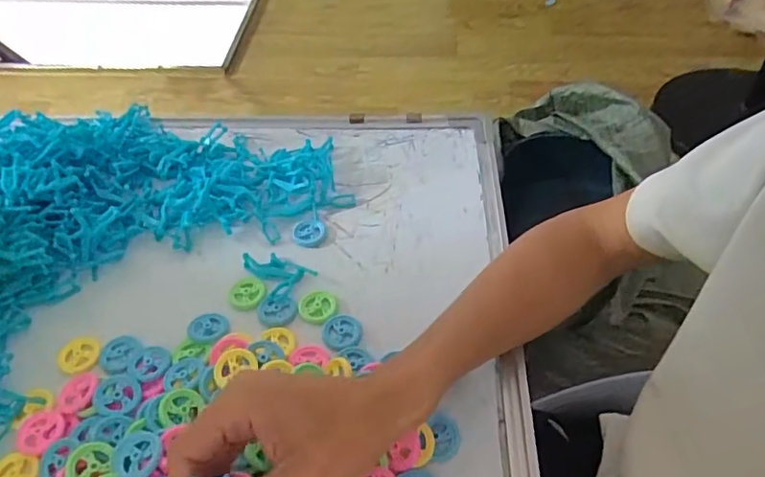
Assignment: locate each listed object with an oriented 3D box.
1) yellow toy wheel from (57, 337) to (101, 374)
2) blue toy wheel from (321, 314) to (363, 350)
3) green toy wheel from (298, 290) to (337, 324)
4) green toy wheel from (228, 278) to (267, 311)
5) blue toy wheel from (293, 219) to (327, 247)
[{"bbox_3d":[-0.224,0.086,0.409,0.027,0.006,0.028,-1,47,1],"label":"yellow toy wheel"},{"bbox_3d":[-0.031,0.069,0.418,0.030,0.004,0.030,-1,47,1],"label":"blue toy wheel"},{"bbox_3d":[-0.050,0.051,0.429,0.028,0.004,0.031,9,48,10],"label":"green toy wheel"},{"bbox_3d":[-0.108,0.044,0.443,0.029,0.004,0.029,-1,47,1],"label":"green toy wheel"},{"bbox_3d":[-0.064,-0.004,0.487,0.029,0.005,0.028,-28,52,-22],"label":"blue toy wheel"}]

